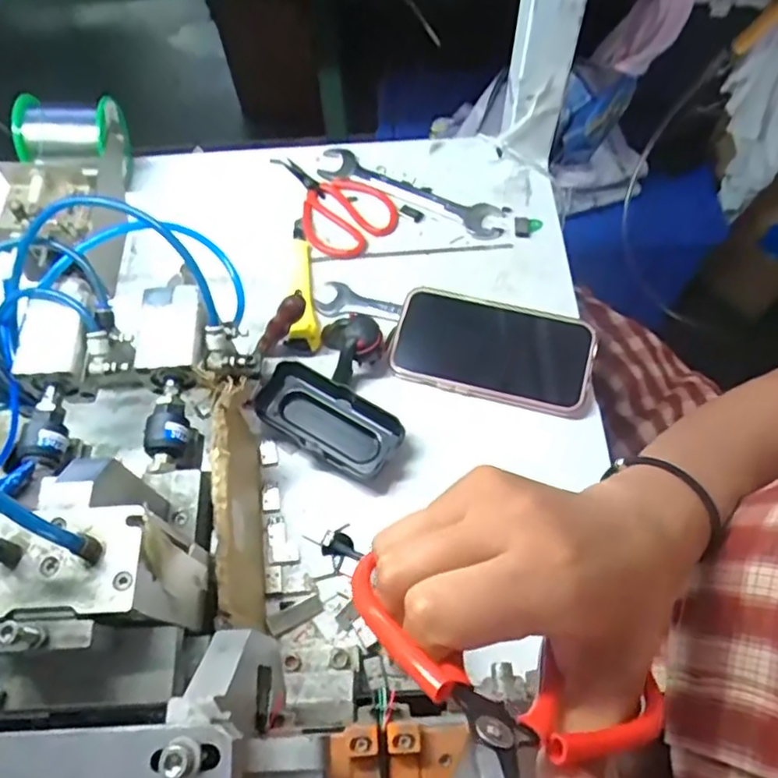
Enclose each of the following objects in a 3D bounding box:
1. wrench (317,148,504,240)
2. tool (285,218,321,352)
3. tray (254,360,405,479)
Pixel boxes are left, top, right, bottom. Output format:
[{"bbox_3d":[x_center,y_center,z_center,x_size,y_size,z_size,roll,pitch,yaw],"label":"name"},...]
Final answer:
[{"bbox_3d":[0.017,-0.181,0.565,0.182,0.012,0.037,25,67,14],"label":"wrench"},{"bbox_3d":[-0.069,-0.089,0.521,0.027,0.013,0.129,-1,63,1],"label":"tool"},{"bbox_3d":[-0.045,0.022,0.459,0.110,0.026,0.048,29,68,15],"label":"tray"}]

